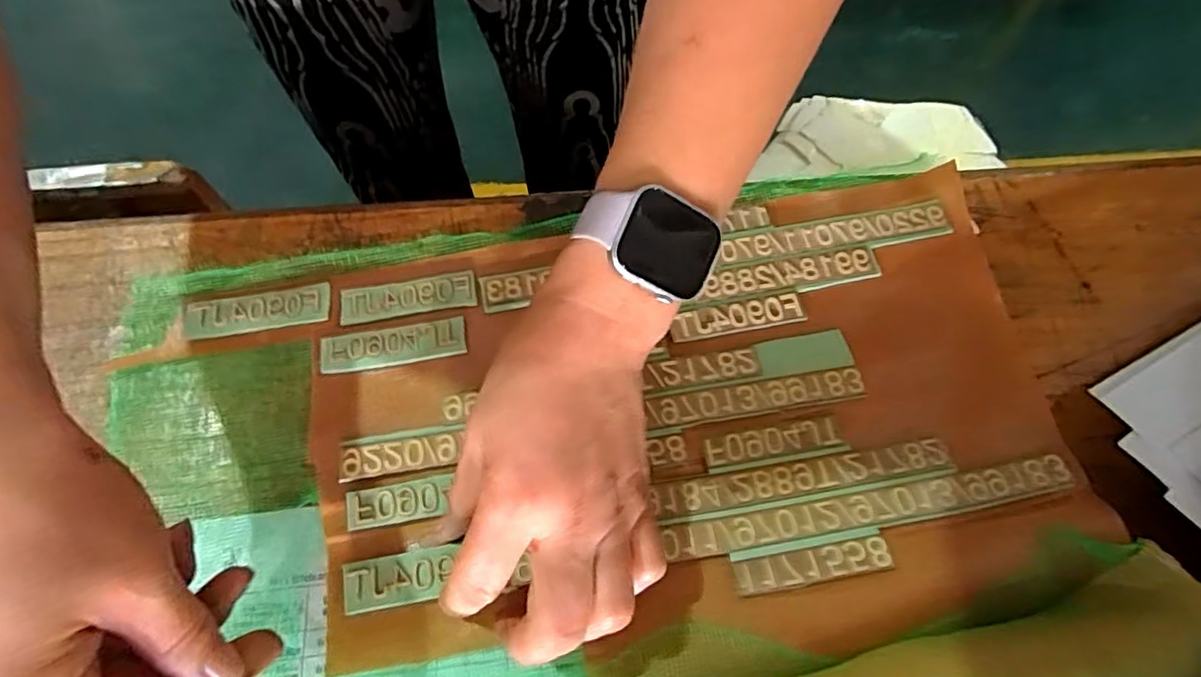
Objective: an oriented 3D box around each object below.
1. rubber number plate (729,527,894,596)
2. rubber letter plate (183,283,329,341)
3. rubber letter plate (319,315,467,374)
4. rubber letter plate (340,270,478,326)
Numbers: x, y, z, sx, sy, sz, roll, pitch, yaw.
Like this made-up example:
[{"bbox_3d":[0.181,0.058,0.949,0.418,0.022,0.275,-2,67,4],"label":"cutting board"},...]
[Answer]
[{"bbox_3d":[0.090,0.095,0.258,0.065,0.006,0.018,-9,67,-3],"label":"rubber number plate"},{"bbox_3d":[-0.181,-0.015,0.316,0.073,0.004,0.021,-10,67,-3],"label":"rubber letter plate"},{"bbox_3d":[-0.106,0.003,0.307,0.072,0.004,0.021,-11,67,-4],"label":"rubber letter plate"},{"bbox_3d":[-0.102,-0.023,0.318,0.070,0.004,0.022,-10,67,-4],"label":"rubber letter plate"}]

